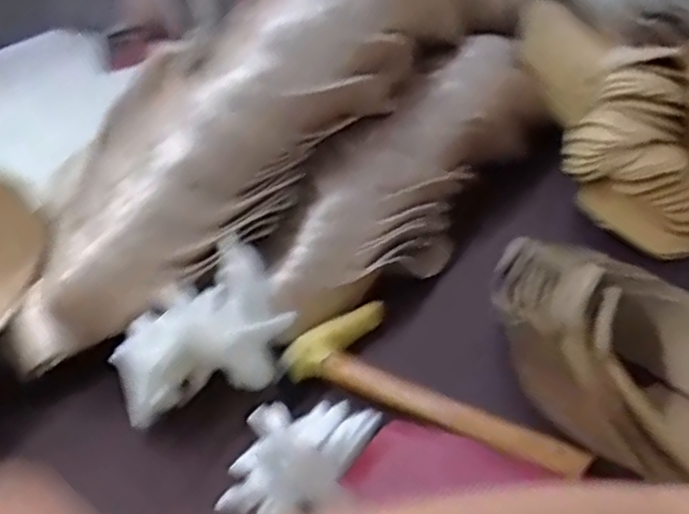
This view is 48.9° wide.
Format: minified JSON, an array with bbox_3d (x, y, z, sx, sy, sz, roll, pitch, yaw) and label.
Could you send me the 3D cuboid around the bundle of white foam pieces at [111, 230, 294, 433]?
[{"bbox_3d":[-0.105,0.054,0.562,0.117,0.097,0.083,-6,35,1],"label":"bundle of white foam pieces"}]

